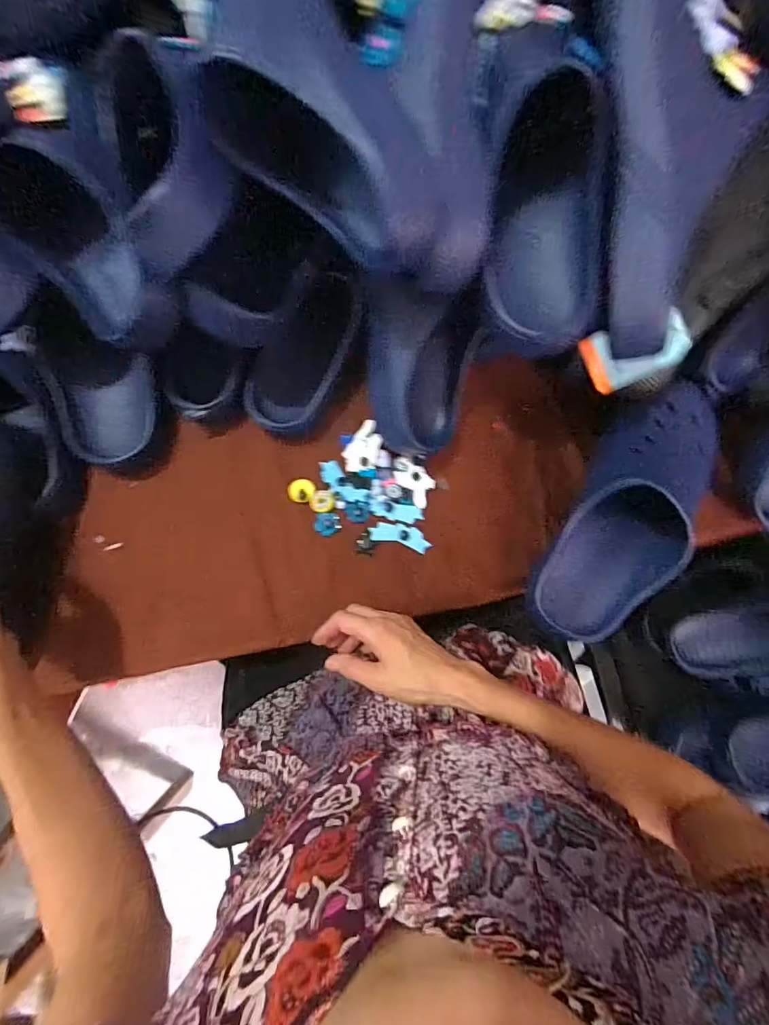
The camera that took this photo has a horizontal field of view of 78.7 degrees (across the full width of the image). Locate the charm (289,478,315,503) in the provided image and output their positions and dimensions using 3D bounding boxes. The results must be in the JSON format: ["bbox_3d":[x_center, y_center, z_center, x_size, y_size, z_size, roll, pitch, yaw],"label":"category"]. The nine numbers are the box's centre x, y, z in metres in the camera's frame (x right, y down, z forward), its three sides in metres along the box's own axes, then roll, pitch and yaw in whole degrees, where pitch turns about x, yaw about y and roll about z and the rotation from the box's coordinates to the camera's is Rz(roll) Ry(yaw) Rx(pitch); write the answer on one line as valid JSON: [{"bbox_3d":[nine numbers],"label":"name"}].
[{"bbox_3d":[-0.088,-0.024,0.497,0.025,0.004,0.026,1,81,-4],"label":"charm"}]

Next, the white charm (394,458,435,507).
[{"bbox_3d":[0.032,-0.035,0.503,0.032,0.005,0.057,-38,85,-9],"label":"white charm"}]

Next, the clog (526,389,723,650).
[{"bbox_3d":[0.250,0.000,0.458,0.109,0.083,0.275,33,80,1],"label":"clog"}]

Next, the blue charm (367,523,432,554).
[{"bbox_3d":[0.018,0.025,0.496,0.065,0.004,0.024,15,80,-2],"label":"blue charm"}]

